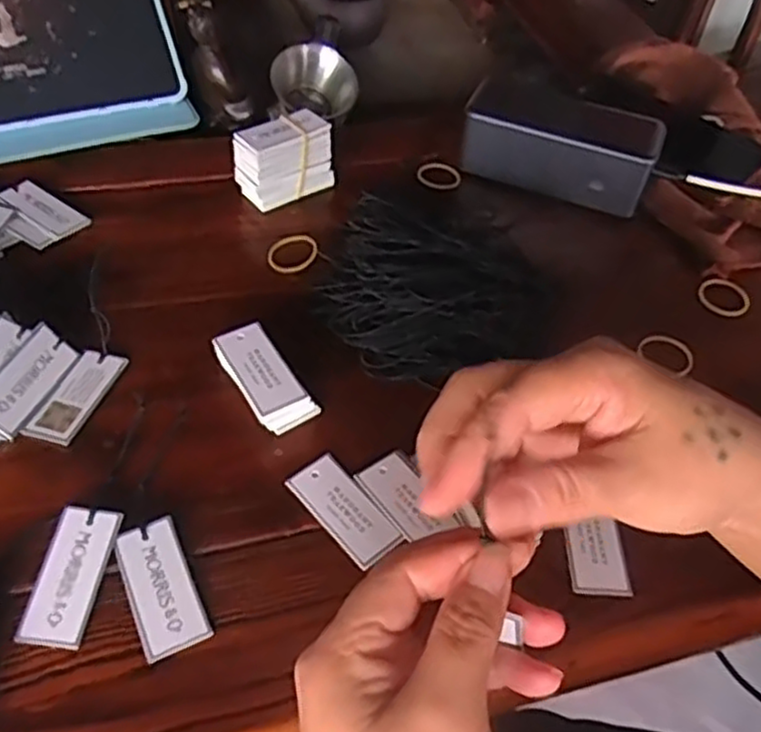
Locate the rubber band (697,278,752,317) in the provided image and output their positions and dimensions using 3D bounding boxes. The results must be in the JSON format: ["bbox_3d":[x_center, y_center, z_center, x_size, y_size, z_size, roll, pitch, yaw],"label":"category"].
[{"bbox_3d":[0.217,-0.044,0.454,0.031,0.004,0.028,33,55,22],"label":"rubber band"}]

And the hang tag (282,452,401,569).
[{"bbox_3d":[-0.017,0.066,0.340,0.027,0.004,0.059,-32,59,-28],"label":"hang tag"}]

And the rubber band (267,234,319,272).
[{"bbox_3d":[-0.055,-0.072,0.452,0.031,0.005,0.033,2,49,-3],"label":"rubber band"}]

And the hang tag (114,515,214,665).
[{"bbox_3d":[-0.094,0.094,0.308,0.028,0.004,0.058,-22,58,-18],"label":"hang tag"}]

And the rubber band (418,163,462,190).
[{"bbox_3d":[0.041,-0.135,0.513,0.031,0.004,0.029,2,49,-3],"label":"rubber band"}]

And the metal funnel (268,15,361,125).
[{"bbox_3d":[-0.054,-0.237,0.595,0.068,0.059,0.082,1,50,-5],"label":"metal funnel"}]

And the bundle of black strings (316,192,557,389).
[{"bbox_3d":[0.034,-0.042,0.414,0.124,0.031,0.112,13,50,7],"label":"bundle of black strings"}]

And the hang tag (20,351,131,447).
[{"bbox_3d":[-0.154,0.015,0.367,0.025,0.004,0.057,16,50,9],"label":"hang tag"}]

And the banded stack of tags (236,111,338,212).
[{"bbox_3d":[-0.061,-0.135,0.475,0.060,0.047,0.032,-30,58,-26],"label":"banded stack of tags"}]

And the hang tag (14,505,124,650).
[{"bbox_3d":[-0.132,0.089,0.308,0.027,0.004,0.059,9,56,0],"label":"hang tag"}]

